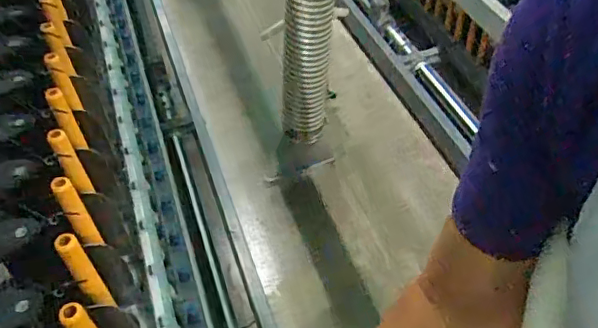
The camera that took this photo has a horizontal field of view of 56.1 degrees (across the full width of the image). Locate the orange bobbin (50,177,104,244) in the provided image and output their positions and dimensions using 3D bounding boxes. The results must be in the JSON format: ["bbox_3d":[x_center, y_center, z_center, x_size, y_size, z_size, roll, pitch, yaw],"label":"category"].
[{"bbox_3d":[-0.211,0.050,0.536,0.019,0.102,0.026,8,40,41],"label":"orange bobbin"}]

